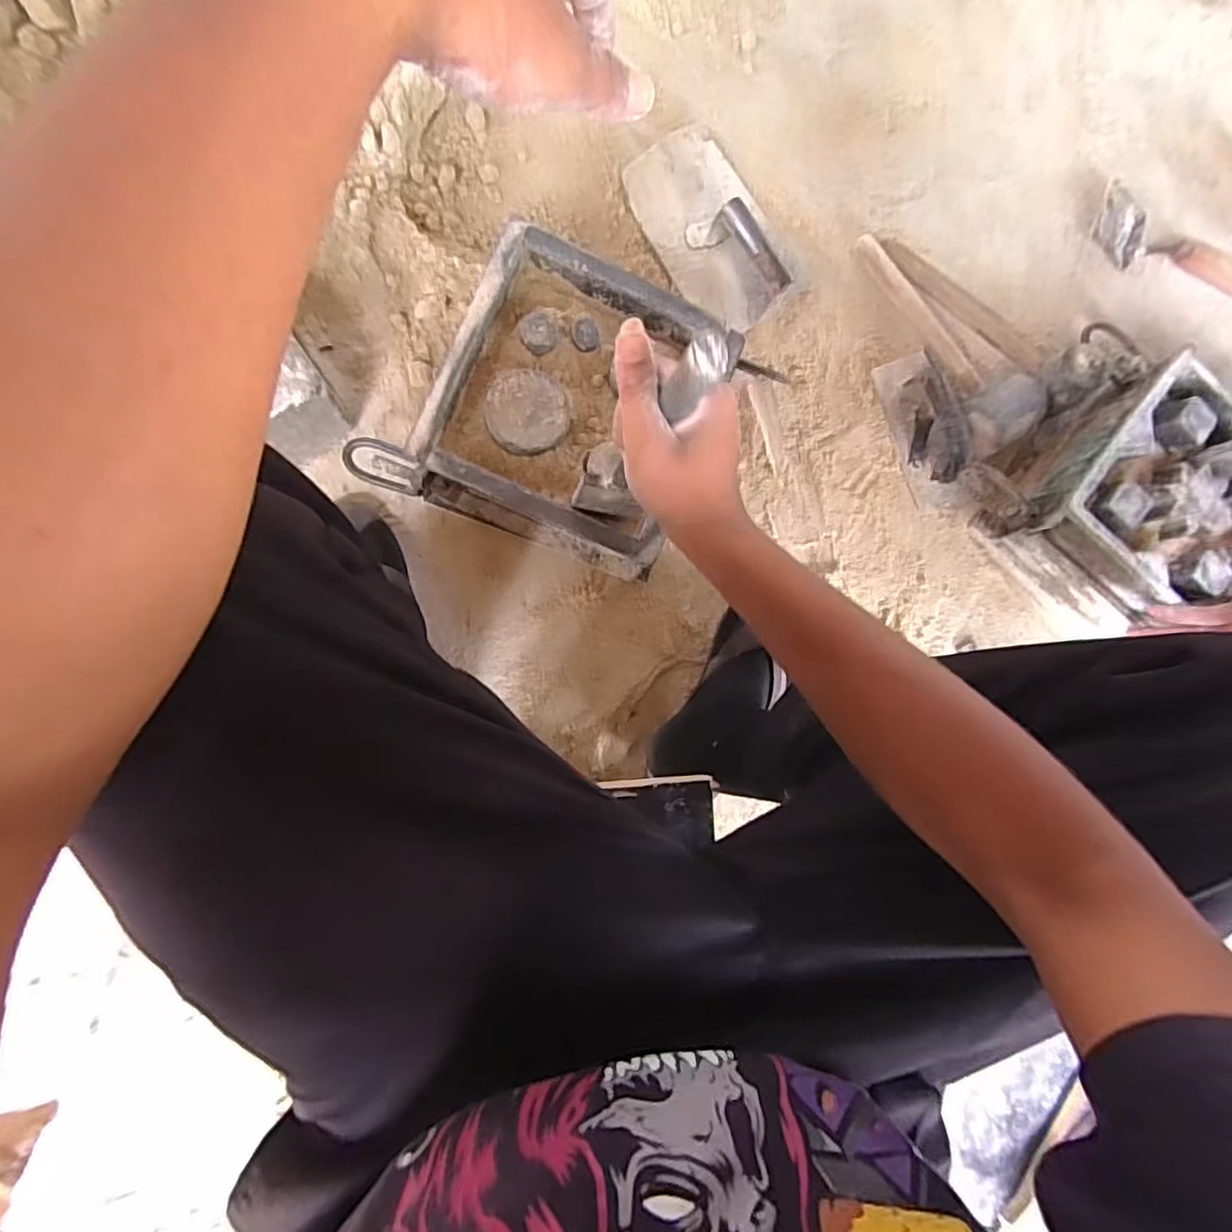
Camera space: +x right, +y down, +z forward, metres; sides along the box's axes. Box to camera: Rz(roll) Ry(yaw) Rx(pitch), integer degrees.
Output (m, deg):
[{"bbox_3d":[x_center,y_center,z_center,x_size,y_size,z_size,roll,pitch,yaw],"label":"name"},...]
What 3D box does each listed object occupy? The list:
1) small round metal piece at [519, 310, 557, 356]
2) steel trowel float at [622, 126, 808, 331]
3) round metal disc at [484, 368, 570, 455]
[{"bbox_3d":[-0.070,-0.255,0.574,0.032,0.017,0.039,0,85,-12],"label":"small round metal piece"},{"bbox_3d":[0.111,-0.436,0.691,0.132,0.071,0.225,-30,93,-10],"label":"steel trowel float"},{"bbox_3d":[-0.080,-0.183,0.574,0.071,0.019,0.073,1,85,-12],"label":"round metal disc"}]

